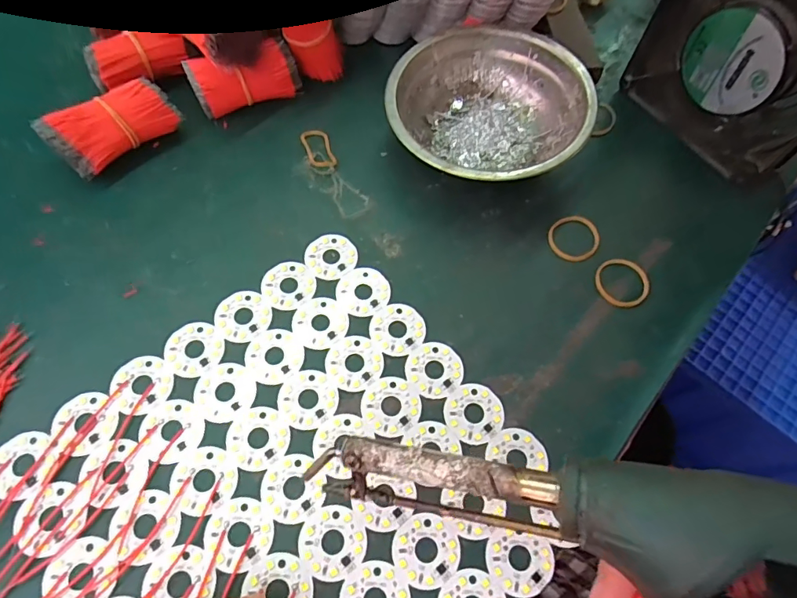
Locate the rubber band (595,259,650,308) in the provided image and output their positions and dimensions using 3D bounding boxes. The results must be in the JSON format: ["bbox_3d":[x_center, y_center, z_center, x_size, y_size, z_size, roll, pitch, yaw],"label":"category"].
[{"bbox_3d":[0.135,-0.011,0.288,0.033,0.004,0.032,-31,69,-16],"label":"rubber band"}]

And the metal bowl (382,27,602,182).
[{"bbox_3d":[0.056,-0.119,0.315,0.123,0.045,0.121,1,64,-2],"label":"metal bowl"}]

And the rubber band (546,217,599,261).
[{"bbox_3d":[0.111,-0.038,0.301,0.031,0.004,0.031,-14,66,-9],"label":"rubber band"}]

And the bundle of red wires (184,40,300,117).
[{"bbox_3d":[-0.104,-0.150,0.329,0.070,0.033,0.024,-21,67,-13],"label":"bundle of red wires"}]

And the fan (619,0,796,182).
[{"bbox_3d":[0.217,-0.151,0.295,0.052,0.124,0.124,-26,68,-15],"label":"fan"}]

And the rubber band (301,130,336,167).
[{"bbox_3d":[-0.054,-0.101,0.323,0.018,0.004,0.030,-16,66,-11],"label":"rubber band"}]

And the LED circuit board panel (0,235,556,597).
[{"bbox_3d":[-0.048,0.091,0.231,0.204,0.004,0.208,-38,71,-19],"label":"LED circuit board panel"}]

